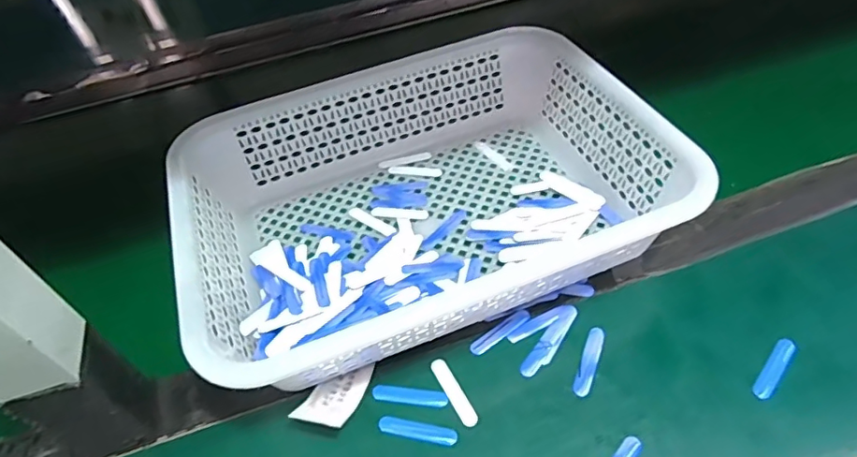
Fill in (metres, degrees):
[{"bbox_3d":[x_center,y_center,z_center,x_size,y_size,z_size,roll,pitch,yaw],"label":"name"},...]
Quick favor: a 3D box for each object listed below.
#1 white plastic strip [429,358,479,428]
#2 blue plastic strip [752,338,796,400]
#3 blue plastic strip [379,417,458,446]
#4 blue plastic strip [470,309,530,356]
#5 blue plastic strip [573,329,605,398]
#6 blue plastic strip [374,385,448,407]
[{"bbox_3d":[0.017,0.109,0.363,0.011,0.004,0.052,-25,51,-15],"label":"white plastic strip"},{"bbox_3d":[0.230,0.092,0.358,0.012,0.004,0.052,33,60,29],"label":"blue plastic strip"},{"bbox_3d":[-0.007,0.131,0.349,0.051,0.004,0.011,7,51,12],"label":"blue plastic strip"},{"bbox_3d":[0.052,0.074,0.389,0.051,0.004,0.012,-32,54,-20],"label":"blue plastic strip"},{"bbox_3d":[0.110,0.090,0.369,0.012,0.004,0.052,15,53,18],"label":"blue plastic strip"},{"bbox_3d":[-0.013,0.112,0.363,0.050,0.004,0.011,3,50,9],"label":"blue plastic strip"}]

